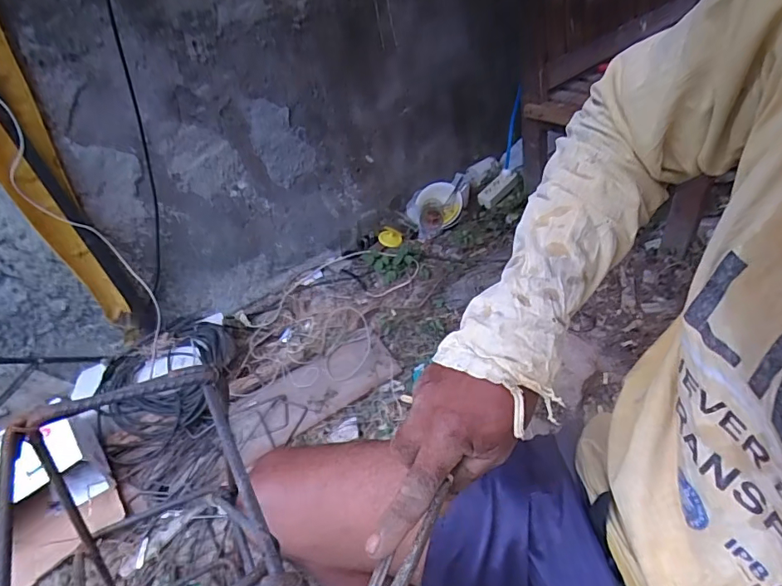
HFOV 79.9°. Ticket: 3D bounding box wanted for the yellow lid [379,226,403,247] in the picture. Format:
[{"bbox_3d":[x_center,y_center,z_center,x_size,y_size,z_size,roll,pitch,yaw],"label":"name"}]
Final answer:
[{"bbox_3d":[-0.002,-0.180,1.508,0.079,0.066,0.020,-3,38,14],"label":"yellow lid"}]

